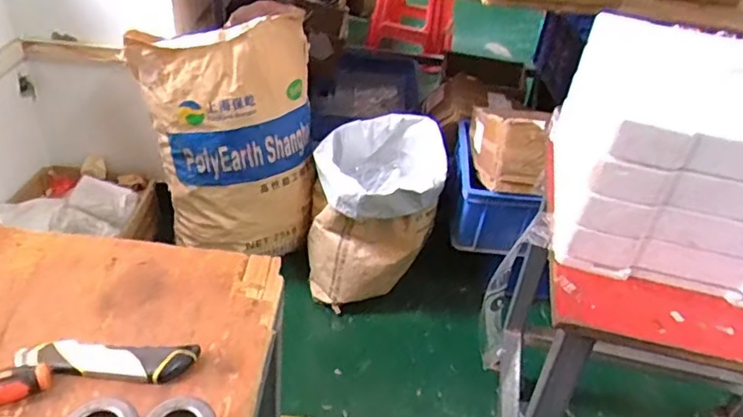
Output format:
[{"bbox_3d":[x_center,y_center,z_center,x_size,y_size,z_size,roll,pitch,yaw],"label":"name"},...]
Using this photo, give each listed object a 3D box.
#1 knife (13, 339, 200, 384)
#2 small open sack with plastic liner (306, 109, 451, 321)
[{"bbox_3d":[-0.254,0.146,0.546,0.163,0.017,0.040,3,37,-6],"label":"knife"},{"bbox_3d":[0.007,-0.003,1.521,0.311,0.368,0.354,7,37,-1],"label":"small open sack with plastic liner"}]

